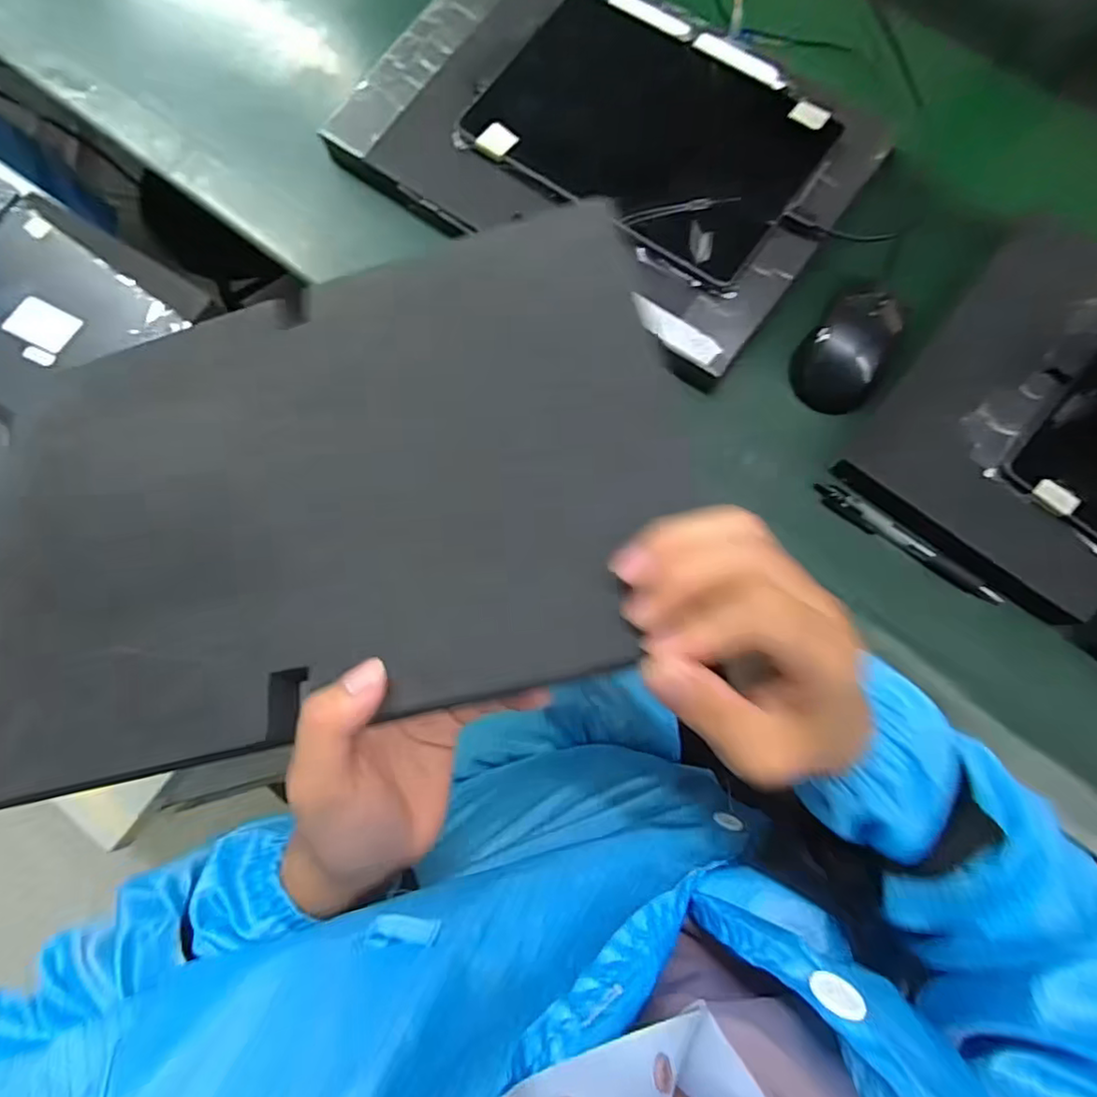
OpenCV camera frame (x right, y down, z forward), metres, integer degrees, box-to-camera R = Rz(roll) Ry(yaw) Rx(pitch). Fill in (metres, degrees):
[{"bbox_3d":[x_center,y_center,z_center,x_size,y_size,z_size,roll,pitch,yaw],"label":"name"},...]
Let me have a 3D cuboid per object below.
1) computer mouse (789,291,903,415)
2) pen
[{"bbox_3d":[0.226,-0.148,0.444,0.063,0.034,0.086,39,80,9],"label":"computer mouse"},{"bbox_3d":[0.254,-0.003,0.424,0.137,0.015,0.015,36,80,8],"label":"pen"}]

